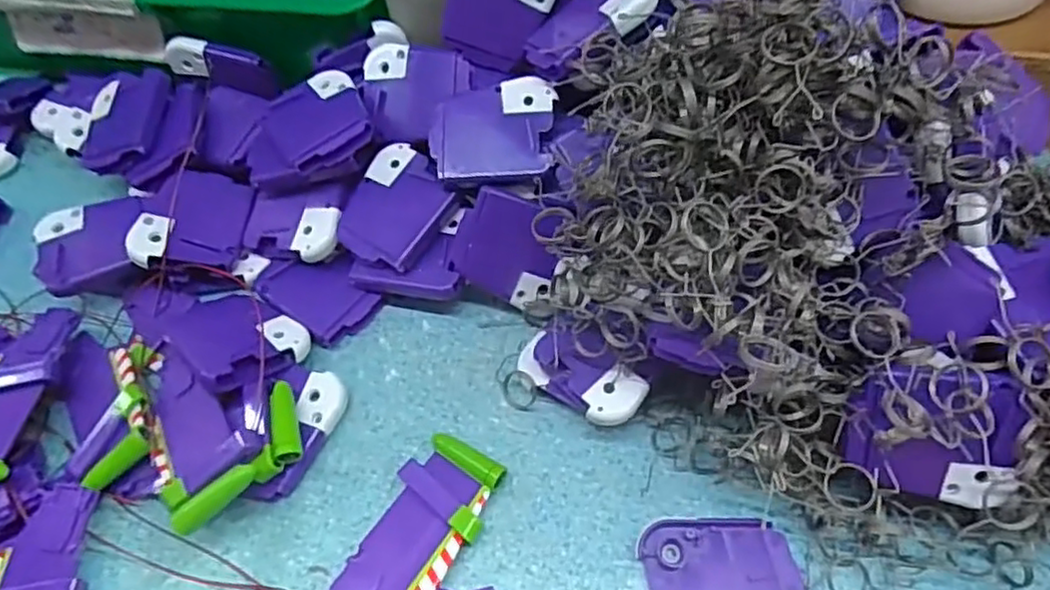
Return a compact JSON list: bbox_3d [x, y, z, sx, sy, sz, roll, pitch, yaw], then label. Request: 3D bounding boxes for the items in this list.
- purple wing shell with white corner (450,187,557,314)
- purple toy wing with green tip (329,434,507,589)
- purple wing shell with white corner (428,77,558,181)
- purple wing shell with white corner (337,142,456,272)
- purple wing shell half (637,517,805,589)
[{"bbox_3d":[-0.008,-0.024,0.341,0.050,0.011,0.048,27,102,-6],"label":"purple wing shell with white corner"},{"bbox_3d":[-0.045,0.103,0.294,0.042,0.013,0.086,22,64,15],"label":"purple toy wing with green tip"},{"bbox_3d":[-0.016,-0.081,0.336,0.060,0.004,0.046,-5,83,6],"label":"purple wing shell with white corner"},{"bbox_3d":[-0.067,-0.044,0.349,0.049,0.012,0.060,32,78,17],"label":"purple wing shell with white corner"},{"bbox_3d":[0.082,0.117,0.281,0.060,0.006,0.052,-9,60,-2],"label":"purple wing shell half"}]

